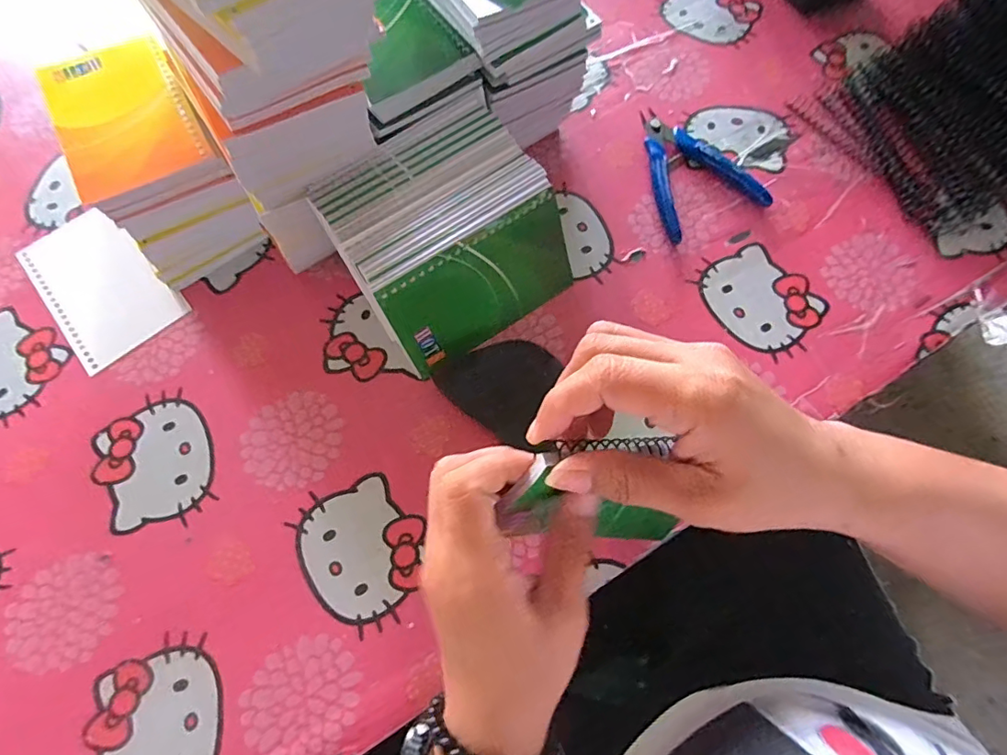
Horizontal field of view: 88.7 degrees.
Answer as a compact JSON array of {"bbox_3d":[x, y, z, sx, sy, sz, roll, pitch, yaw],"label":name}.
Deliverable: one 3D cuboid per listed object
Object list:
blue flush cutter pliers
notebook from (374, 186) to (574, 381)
[{"bbox_3d":[0.141,-0.165,0.403,0.083,0.013,0.114,-23,71,-7],"label":"blue flush cutter pliers"},{"bbox_3d":[-0.011,-0.058,0.335,0.127,0.076,0.005,-35,46,-11],"label":"notebook"}]

